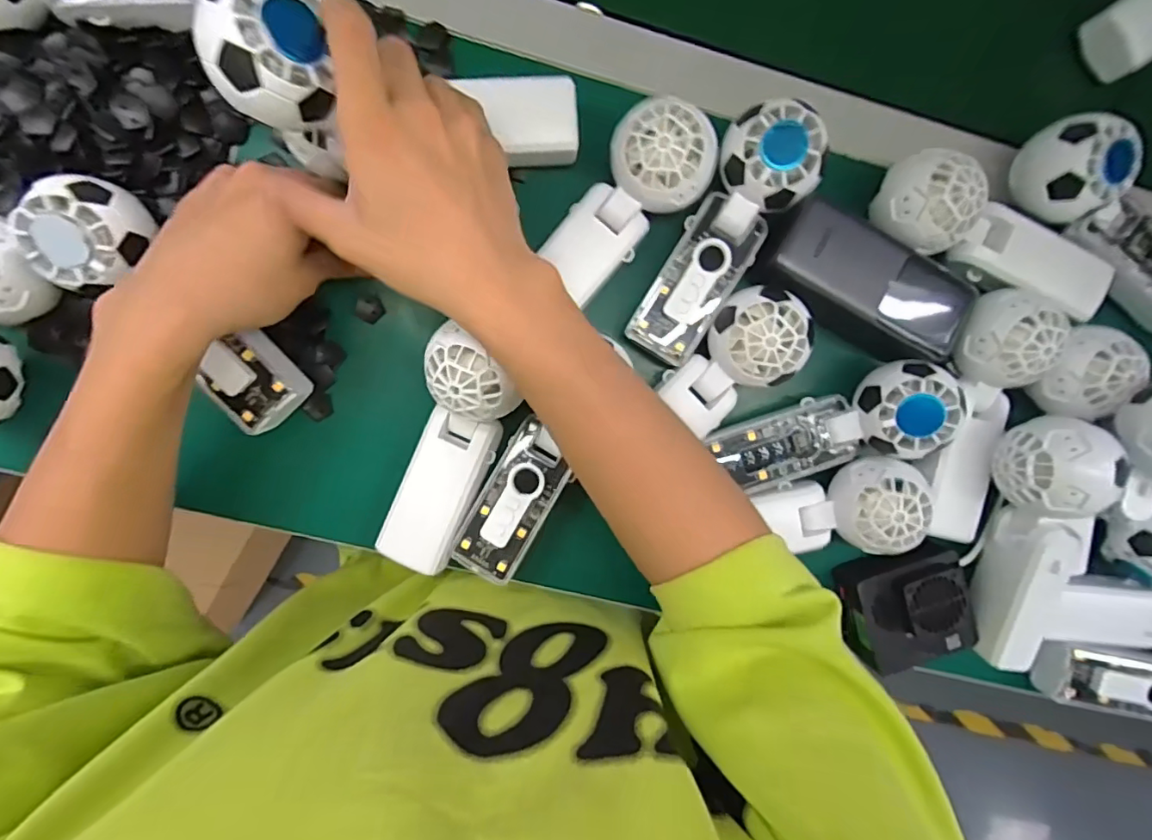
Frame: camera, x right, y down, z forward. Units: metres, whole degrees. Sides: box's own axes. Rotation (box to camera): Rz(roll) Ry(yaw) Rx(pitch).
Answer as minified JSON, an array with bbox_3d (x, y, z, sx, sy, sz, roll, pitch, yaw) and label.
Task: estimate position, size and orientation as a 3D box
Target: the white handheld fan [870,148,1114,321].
[{"bbox_3d":[0.281,-0.127,0.363,0.166,0.054,0.074,13,91,-19],"label":"white handheld fan"}]

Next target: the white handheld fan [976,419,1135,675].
[{"bbox_3d":[0.298,0.082,0.352,0.045,0.057,0.164,0,108,-5],"label":"white handheld fan"}]

